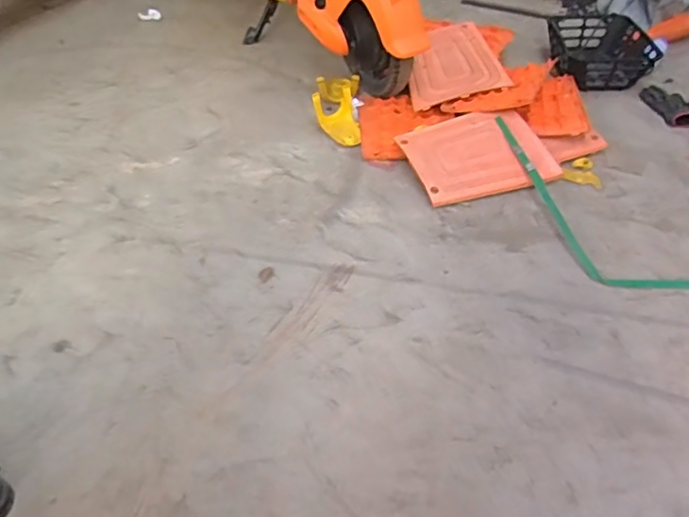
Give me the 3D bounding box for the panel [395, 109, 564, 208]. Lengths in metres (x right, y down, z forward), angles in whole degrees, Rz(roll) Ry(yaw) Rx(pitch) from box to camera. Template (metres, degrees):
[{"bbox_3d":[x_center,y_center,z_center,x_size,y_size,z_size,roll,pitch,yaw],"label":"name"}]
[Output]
[{"bbox_3d":[0.337,-0.265,1.320,0.352,0.056,0.257,-16,63,-13],"label":"panel"}]

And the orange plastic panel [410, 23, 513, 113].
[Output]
[{"bbox_3d":[0.308,-0.582,1.564,0.263,0.032,0.357,-12,53,2],"label":"orange plastic panel"}]

